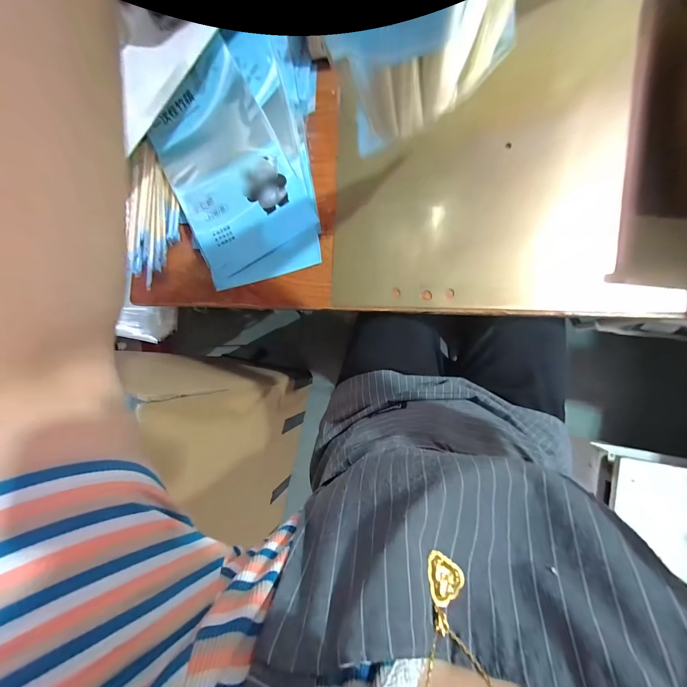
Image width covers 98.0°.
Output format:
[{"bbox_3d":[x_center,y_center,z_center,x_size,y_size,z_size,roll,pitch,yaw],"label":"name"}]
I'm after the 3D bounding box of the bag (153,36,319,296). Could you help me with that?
[{"bbox_3d":[-0.179,-0.278,0.500,0.224,0.054,0.365,-24,83,7],"label":"bag"}]

